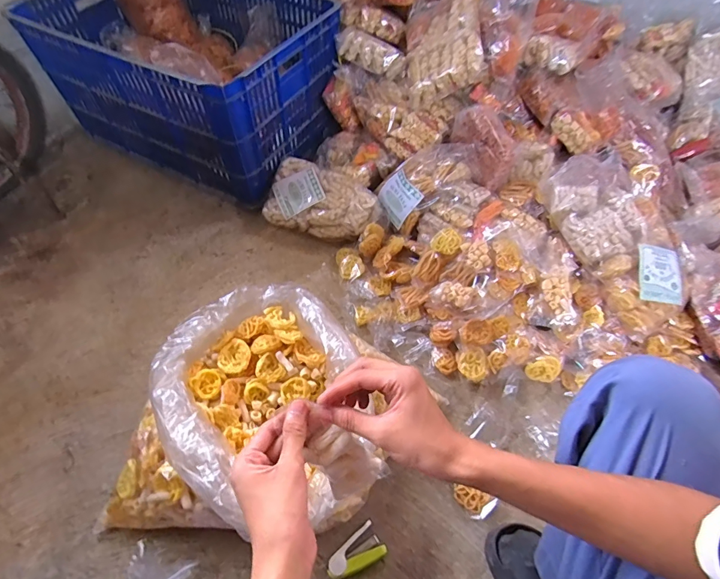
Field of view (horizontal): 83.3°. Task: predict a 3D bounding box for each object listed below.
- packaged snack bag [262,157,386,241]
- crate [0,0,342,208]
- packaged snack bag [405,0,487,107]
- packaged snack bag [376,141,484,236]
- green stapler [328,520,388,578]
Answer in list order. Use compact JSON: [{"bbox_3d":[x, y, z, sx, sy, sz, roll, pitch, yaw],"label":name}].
[{"bbox_3d":[-0.074,-0.198,0.901,0.248,0.074,0.136,14,56,8],"label":"packaged snack bag"},{"bbox_3d":[-0.380,-0.509,0.959,0.589,0.279,0.404,26,58,15],"label":"crate"},{"bbox_3d":[0.177,-0.527,0.865,0.159,0.047,0.242,-12,67,28],"label":"packaged snack bag"},{"bbox_3d":[0.139,-0.236,0.858,0.216,0.082,0.127,-33,57,15],"label":"packaged snack bag"},{"bbox_3d":[-0.005,0.389,0.592,0.084,0.018,0.048,-33,62,-22],"label":"green stapler"}]

